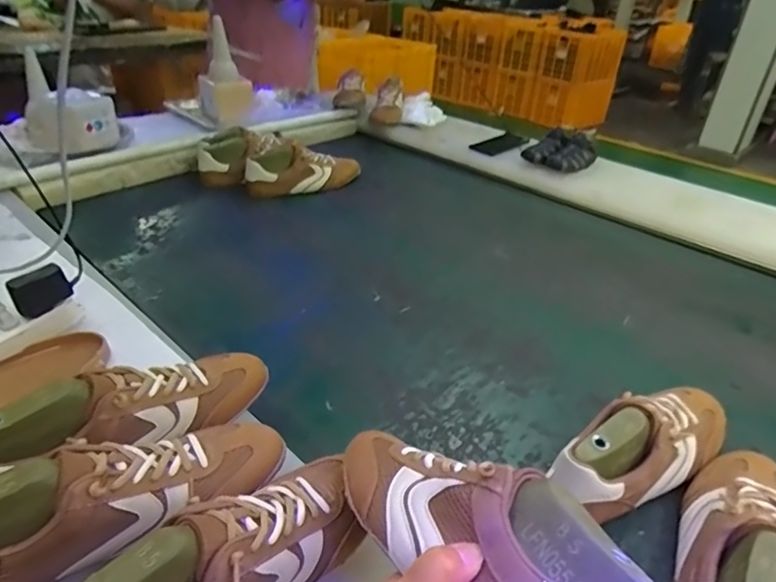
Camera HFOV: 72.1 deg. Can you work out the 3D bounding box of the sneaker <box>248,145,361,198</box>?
[{"bbox_3d":[-0.183,-0.281,1.170,0.256,0.091,0.091,-13,36,-24],"label":"sneaker"}]

